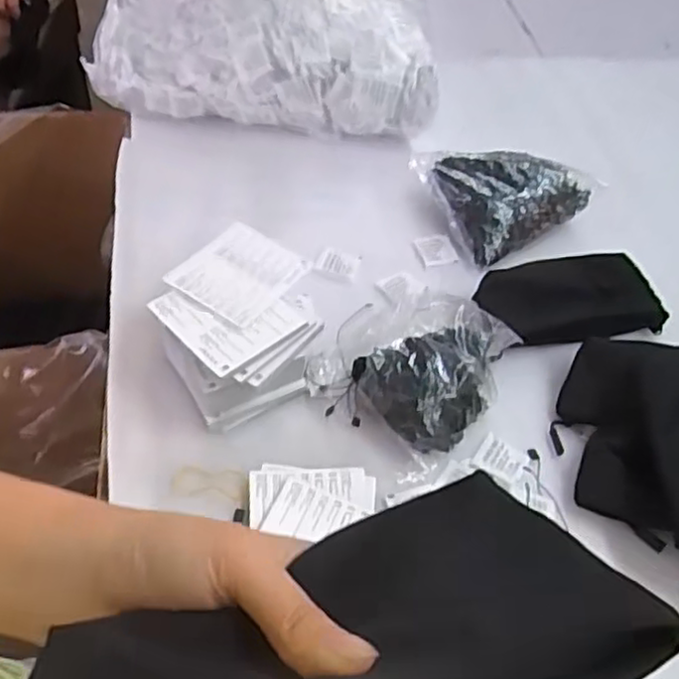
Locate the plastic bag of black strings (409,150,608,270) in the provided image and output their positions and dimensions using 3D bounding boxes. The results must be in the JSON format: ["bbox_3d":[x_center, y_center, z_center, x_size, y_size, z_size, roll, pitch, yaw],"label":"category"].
[{"bbox_3d":[0.185,-0.169,0.744,0.165,0.036,0.140,-26,81,-9],"label":"plastic bag of black strings"}]

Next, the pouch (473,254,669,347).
[{"bbox_3d":[0.218,-0.041,0.676,0.190,0.043,0.090,-6,50,-11],"label":"pouch"}]

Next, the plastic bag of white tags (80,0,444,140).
[{"bbox_3d":[-0.095,-0.388,0.890,0.425,0.131,0.283,7,49,0],"label":"plastic bag of white tags"}]

